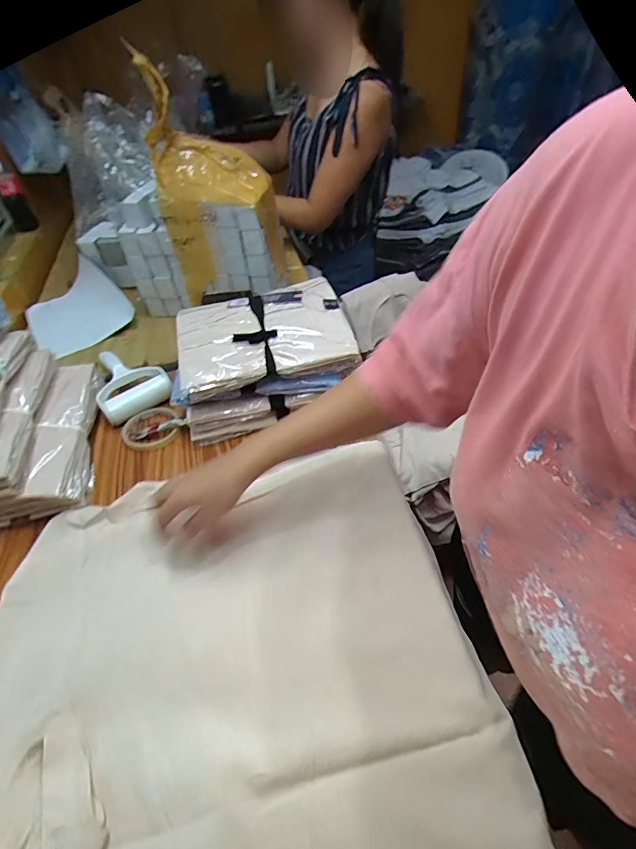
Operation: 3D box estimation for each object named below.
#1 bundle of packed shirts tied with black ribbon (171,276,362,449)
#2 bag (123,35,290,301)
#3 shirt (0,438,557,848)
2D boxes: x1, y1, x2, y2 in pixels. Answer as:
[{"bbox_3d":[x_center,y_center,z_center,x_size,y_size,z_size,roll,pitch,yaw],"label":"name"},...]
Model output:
[{"bbox_3d":[-0.090,-0.110,0.681,0.264,0.116,0.194,-15,47,-7],"label":"bundle of packed shirts tied with black ribbon"},{"bbox_3d":[-0.170,-0.388,0.769,0.204,0.302,0.144,-11,47,-4],"label":"bag"},{"bbox_3d":[-0.081,0.287,0.400,0.489,0.032,0.567,-9,47,-6],"label":"shirt"}]

